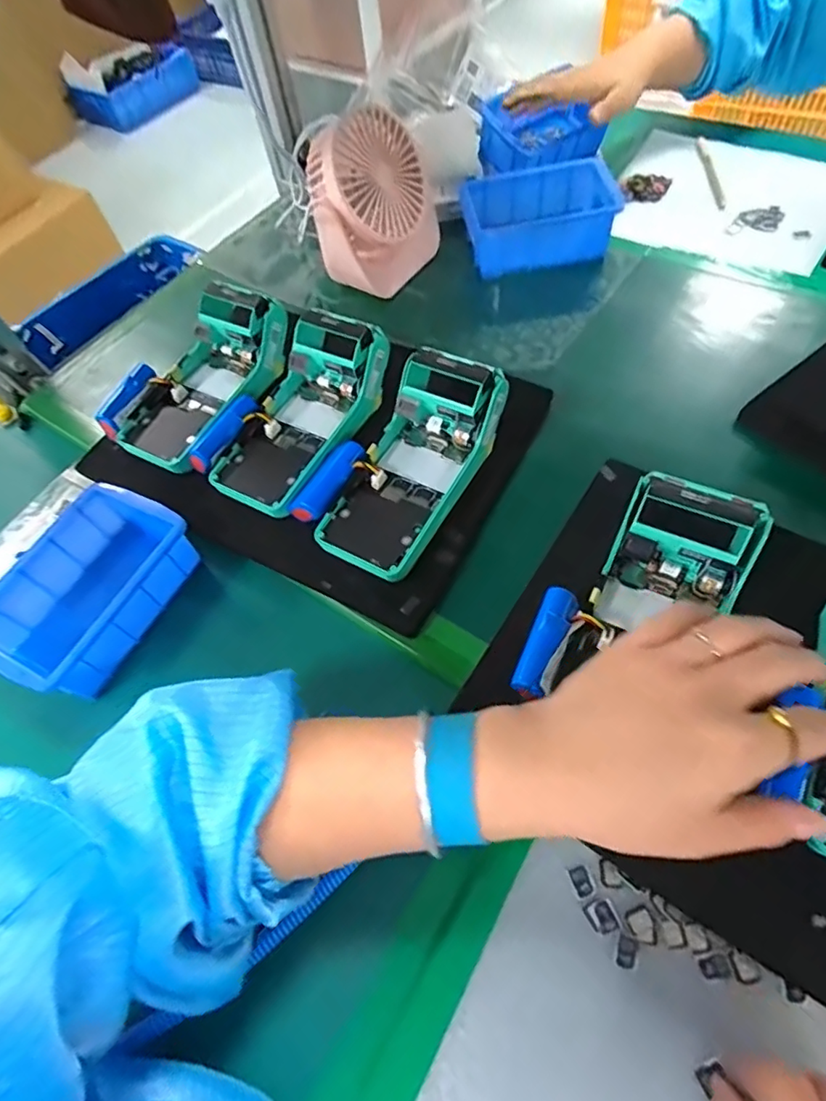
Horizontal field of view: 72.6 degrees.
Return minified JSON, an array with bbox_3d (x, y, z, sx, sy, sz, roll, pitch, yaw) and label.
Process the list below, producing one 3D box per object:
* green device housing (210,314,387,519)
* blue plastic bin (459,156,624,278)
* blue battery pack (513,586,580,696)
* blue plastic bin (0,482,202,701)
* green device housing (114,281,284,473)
[{"bbox_3d":[-0.087,-0.116,0.447,0.080,0.070,0.173,26,62,17],"label":"green device housing"},{"bbox_3d":[0.123,-0.333,0.571,0.142,0.065,0.099,-6,58,-2],"label":"blue plastic bin"},{"bbox_3d":[0.078,0.054,0.333,0.020,0.017,0.068,23,61,16],"label":"blue battery pack"},{"bbox_3d":[-0.234,0.028,0.412,0.094,0.059,0.149,21,60,14],"label":"blue plastic bin"},{"bbox_3d":[-0.179,-0.147,0.488,0.090,0.056,0.172,31,81,19],"label":"green device housing"}]

